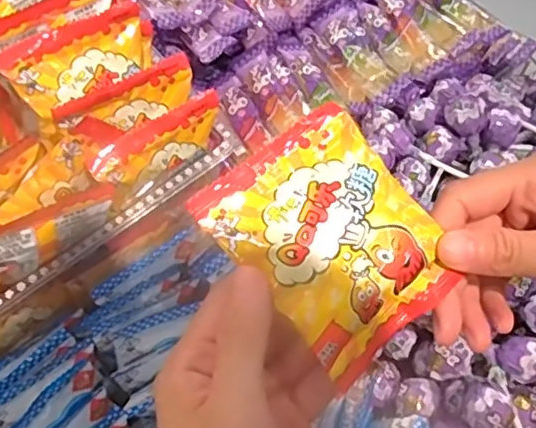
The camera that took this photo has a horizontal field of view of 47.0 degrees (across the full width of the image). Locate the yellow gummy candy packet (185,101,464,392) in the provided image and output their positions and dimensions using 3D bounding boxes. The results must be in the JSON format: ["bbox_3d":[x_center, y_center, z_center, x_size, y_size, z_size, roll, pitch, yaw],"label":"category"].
[{"bbox_3d":[0.026,0.010,0.237,0.068,0.014,0.089,-41,90,-11],"label":"yellow gummy candy packet"}]

